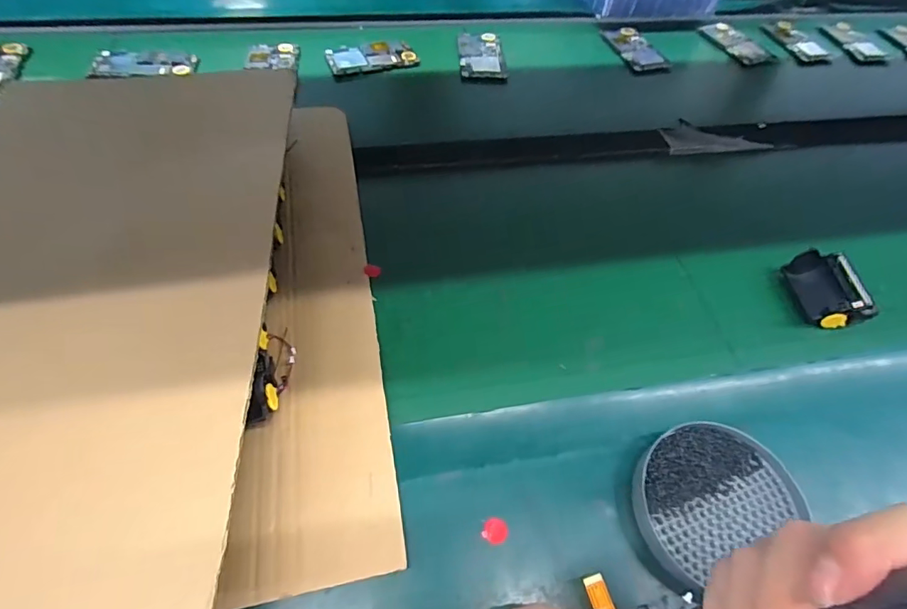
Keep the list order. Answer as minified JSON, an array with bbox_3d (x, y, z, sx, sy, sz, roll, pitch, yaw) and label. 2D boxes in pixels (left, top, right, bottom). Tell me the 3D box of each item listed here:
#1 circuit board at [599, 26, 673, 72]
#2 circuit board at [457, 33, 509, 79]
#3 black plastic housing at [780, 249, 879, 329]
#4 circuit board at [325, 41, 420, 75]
[{"bbox_3d":[0.283,-0.401,0.741,0.074,0.008,0.115,-11,58,-14],"label":"circuit board"},{"bbox_3d":[0.041,-0.365,0.690,0.067,0.005,0.108,0,56,-7],"label":"circuit board"},{"bbox_3d":[0.358,-0.017,0.454,0.049,0.031,0.070,3,56,-6],"label":"black plastic housing"},{"bbox_3d":[-0.113,-0.349,0.666,0.125,0.004,0.063,-13,58,-16],"label":"circuit board"}]

